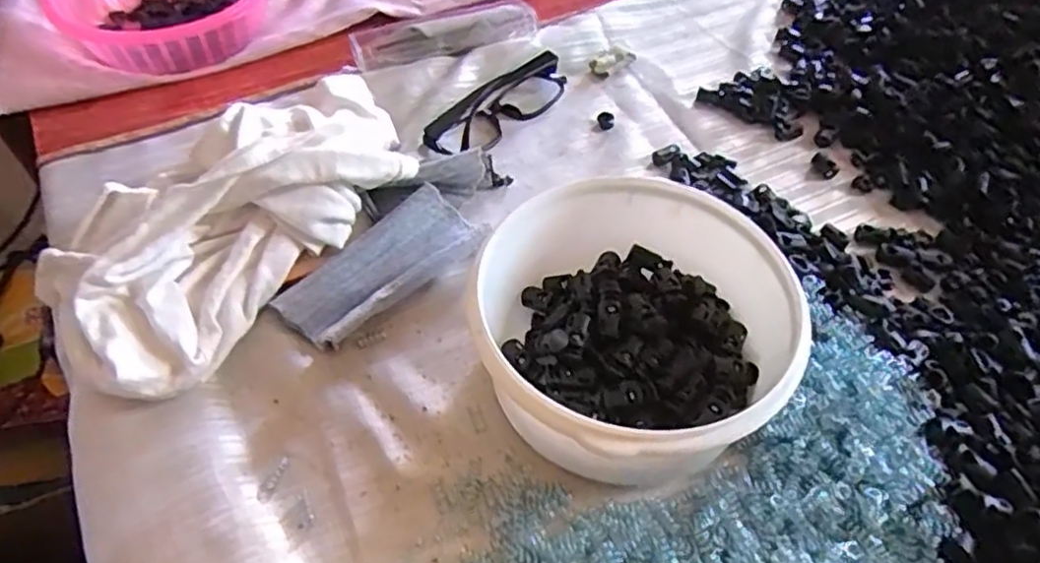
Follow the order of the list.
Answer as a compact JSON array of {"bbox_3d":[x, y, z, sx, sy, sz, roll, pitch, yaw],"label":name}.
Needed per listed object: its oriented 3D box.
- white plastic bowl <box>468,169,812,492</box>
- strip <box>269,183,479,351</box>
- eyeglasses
[{"bbox_3d":[0.057,0.028,0.359,0.154,0.080,0.152,0,50,0],"label":"white plastic bowl"},{"bbox_3d":[-0.080,-0.008,0.414,0.052,0.023,0.123,37,59,27],"label":"strip"},{"bbox_3d":[-0.013,-0.131,0.505,0.034,0.027,0.130,32,57,24],"label":"eyeglasses"}]

